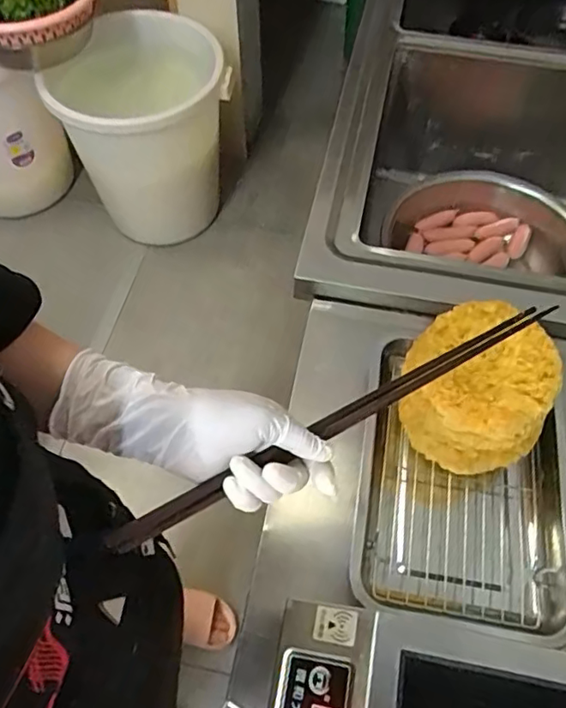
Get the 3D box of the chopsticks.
[{"bbox_3d":[0.049,0.045,0.413,0.371,0.022,0.018,-26,64,-13],"label":"chopsticks"}]

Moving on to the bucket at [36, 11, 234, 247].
[{"bbox_3d":[-0.390,-0.668,1.653,0.452,0.466,0.516,-10,61,-5],"label":"bucket"}]

